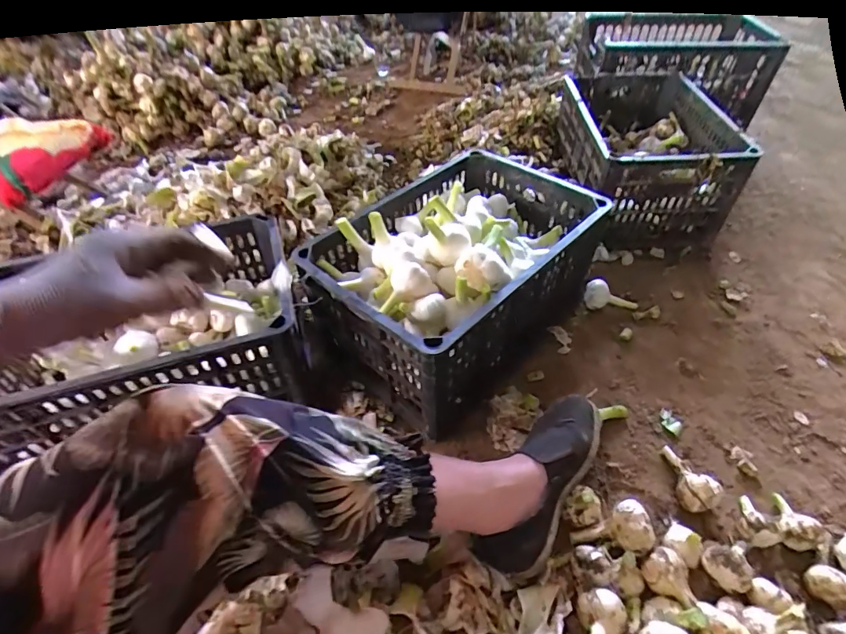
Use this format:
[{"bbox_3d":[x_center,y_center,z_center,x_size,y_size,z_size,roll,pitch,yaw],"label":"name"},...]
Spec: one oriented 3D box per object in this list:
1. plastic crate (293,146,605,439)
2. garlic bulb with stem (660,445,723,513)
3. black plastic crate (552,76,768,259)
[{"bbox_3d":[0.064,-0.083,0.761,0.311,0.231,0.470,34,55,26],"label":"plastic crate"},{"bbox_3d":[0.370,0.227,0.619,0.057,0.046,0.094,-21,51,-20],"label":"garlic bulb with stem"},{"bbox_3d":[0.503,-0.399,1.060,0.323,0.224,0.473,2,47,0],"label":"black plastic crate"}]

